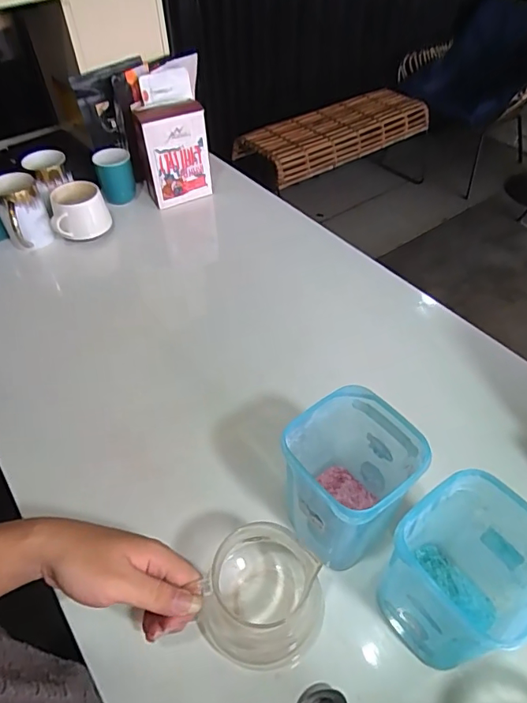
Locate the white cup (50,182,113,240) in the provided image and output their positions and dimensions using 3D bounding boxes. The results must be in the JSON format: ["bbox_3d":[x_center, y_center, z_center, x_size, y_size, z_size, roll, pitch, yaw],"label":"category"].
[{"bbox_3d":[-0.312,-0.236,0.809,0.090,0.068,0.084,0,50,1],"label":"white cup"}]

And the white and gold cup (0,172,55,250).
[{"bbox_3d":[-0.402,-0.232,0.792,0.068,0.100,0.078,-25,54,-19],"label":"white and gold cup"}]

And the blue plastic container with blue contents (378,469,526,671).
[{"bbox_3d":[0.153,0.177,0.378,0.095,0.139,0.093,-29,55,-22],"label":"blue plastic container with blue contents"}]

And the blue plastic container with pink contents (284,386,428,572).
[{"bbox_3d":[0.074,0.118,0.428,0.099,0.139,0.096,-29,55,-22],"label":"blue plastic container with pink contents"}]

